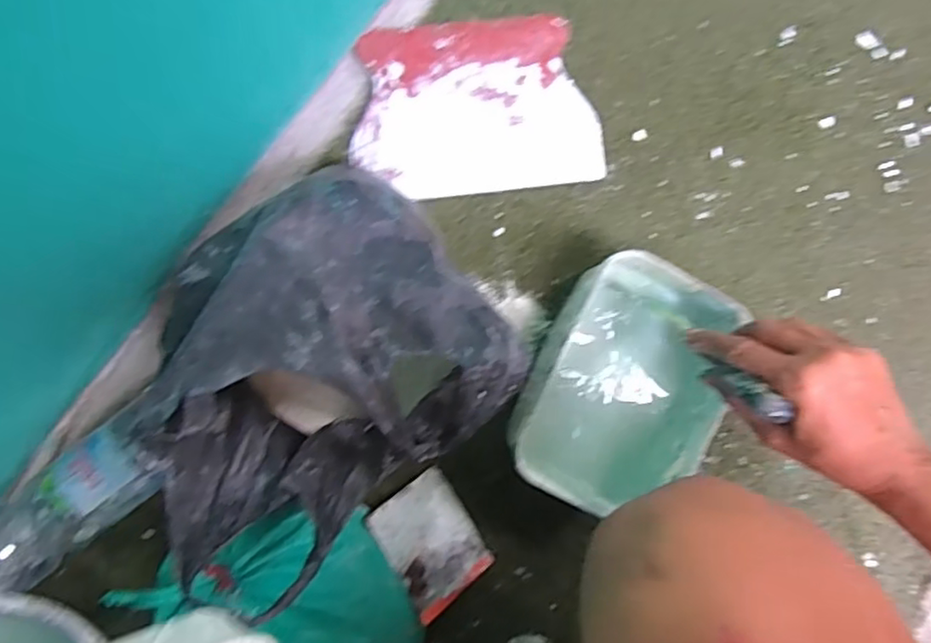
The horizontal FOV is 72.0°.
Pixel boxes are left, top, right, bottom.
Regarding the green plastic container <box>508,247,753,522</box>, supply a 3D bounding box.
[{"bbox_3d":[0.128,0.058,0.539,0.138,0.085,0.202,28,88,-6],"label":"green plastic container"}]

